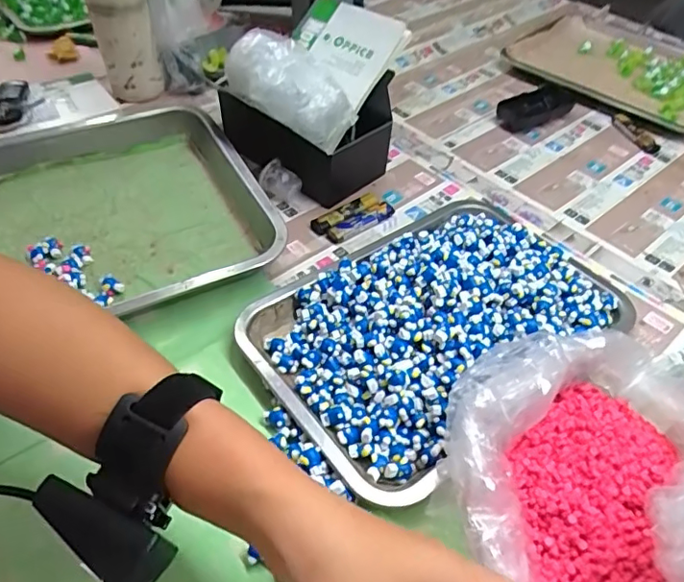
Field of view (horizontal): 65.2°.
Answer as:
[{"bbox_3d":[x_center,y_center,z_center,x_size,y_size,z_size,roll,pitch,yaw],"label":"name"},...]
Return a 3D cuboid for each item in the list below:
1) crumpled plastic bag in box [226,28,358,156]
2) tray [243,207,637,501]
[{"bbox_3d":[-0.058,-0.216,0.569,0.076,0.090,0.131,-34,56,-29],"label":"crumpled plastic bag in box"},{"bbox_3d":[0.084,0.017,0.457,0.309,0.055,0.206,-29,54,-26],"label":"tray"}]

